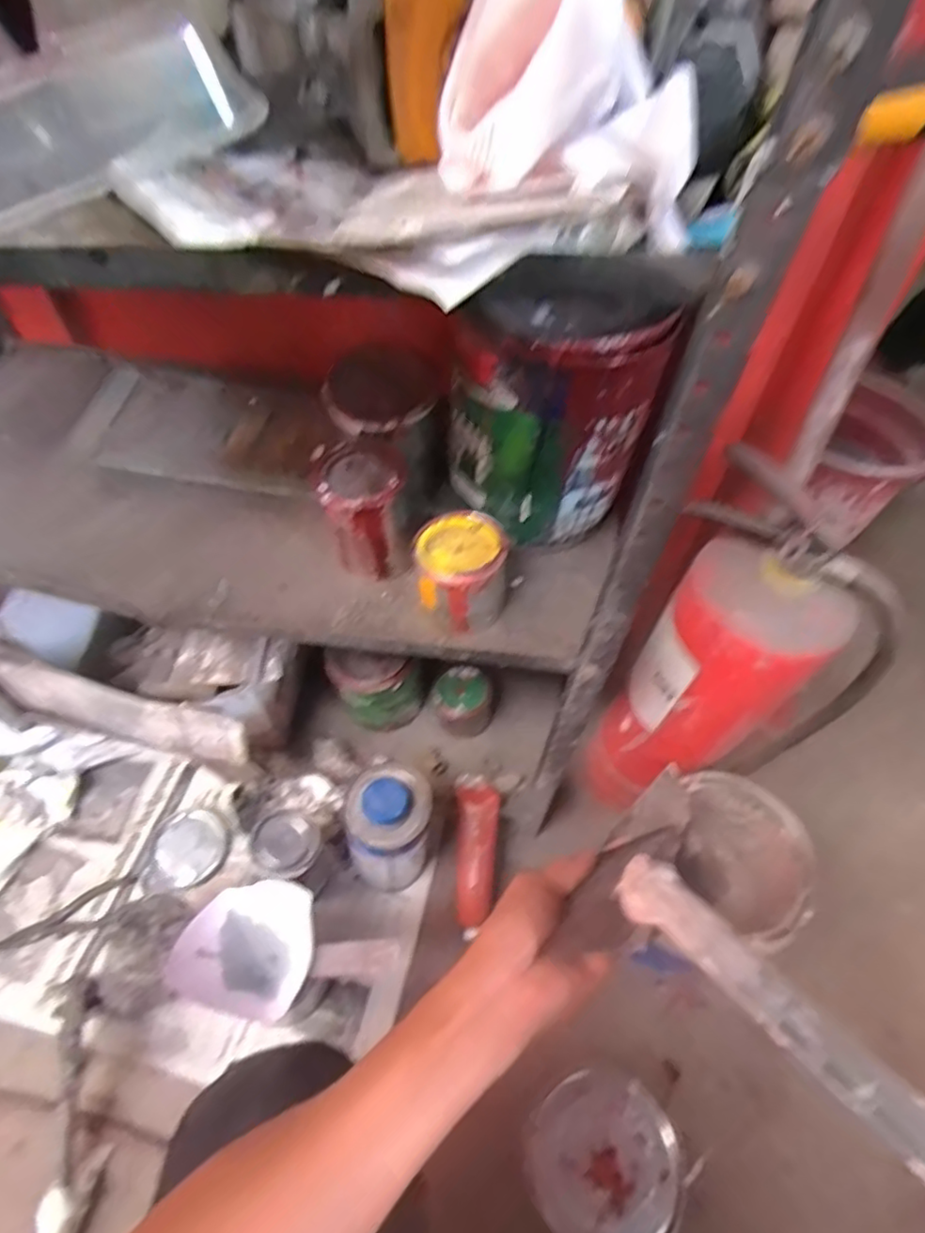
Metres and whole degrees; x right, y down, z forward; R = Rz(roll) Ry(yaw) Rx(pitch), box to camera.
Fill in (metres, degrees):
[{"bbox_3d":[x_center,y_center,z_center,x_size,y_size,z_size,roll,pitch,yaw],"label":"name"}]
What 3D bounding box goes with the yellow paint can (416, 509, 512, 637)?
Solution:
[{"bbox_3d":[0.000,-0.038,0.536,0.072,0.071,0.078,1,54,-1],"label":"yellow paint can"}]

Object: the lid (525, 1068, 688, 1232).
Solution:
[{"bbox_3d":[0.141,0.528,0.611,0.143,0.015,0.145,1,54,-1],"label":"lid"}]

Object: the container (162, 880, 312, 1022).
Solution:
[{"bbox_3d":[-0.196,0.315,0.600,0.117,0.070,0.111,12,55,8],"label":"container"}]

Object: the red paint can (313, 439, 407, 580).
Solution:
[{"bbox_3d":[-0.085,-0.089,0.548,0.068,0.100,0.067,1,54,-1],"label":"red paint can"}]

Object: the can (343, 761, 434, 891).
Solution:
[{"bbox_3d":[-0.075,0.242,0.686,0.091,0.208,0.086,-25,58,-18],"label":"can"}]

